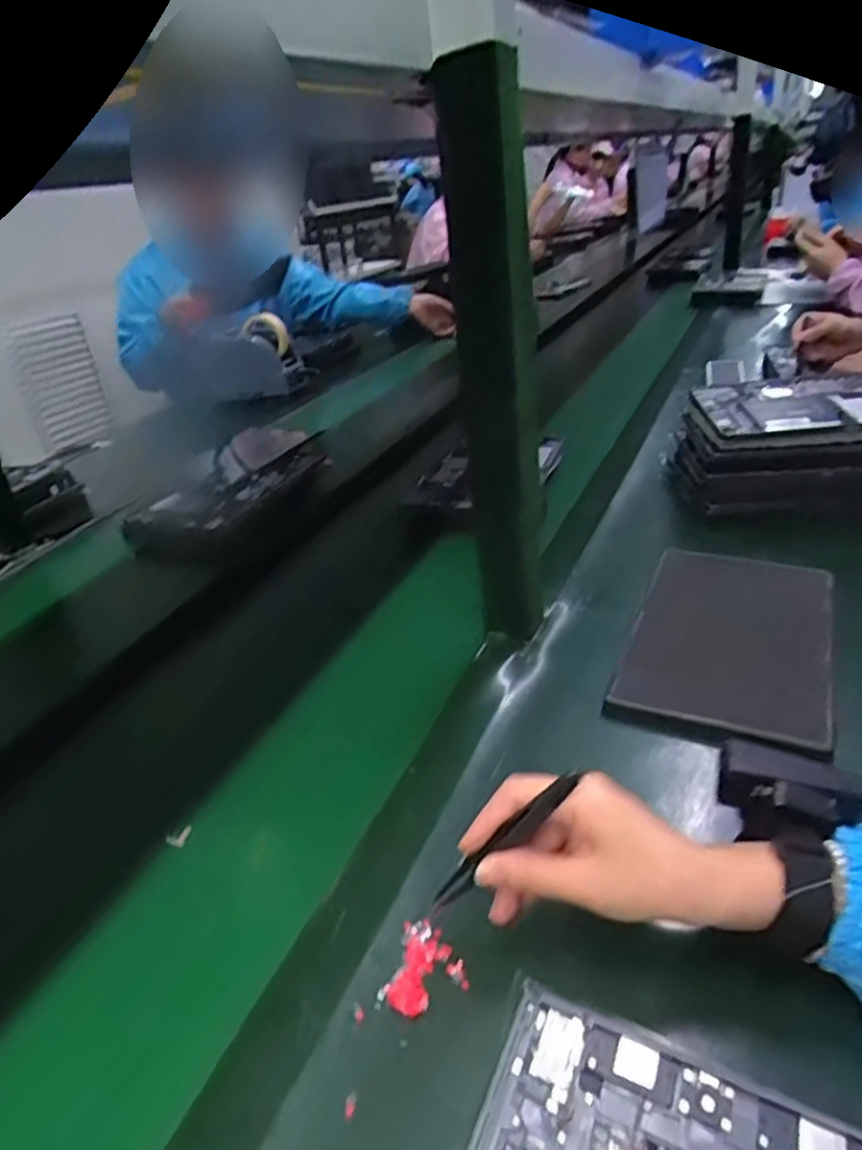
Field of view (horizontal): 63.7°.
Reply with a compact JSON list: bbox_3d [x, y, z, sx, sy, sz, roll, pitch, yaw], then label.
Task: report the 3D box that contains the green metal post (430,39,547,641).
[{"bbox_3d":[0.051,-0.123,0.508,0.056,0.416,0.051,-2,30,10],"label":"green metal post"}]

